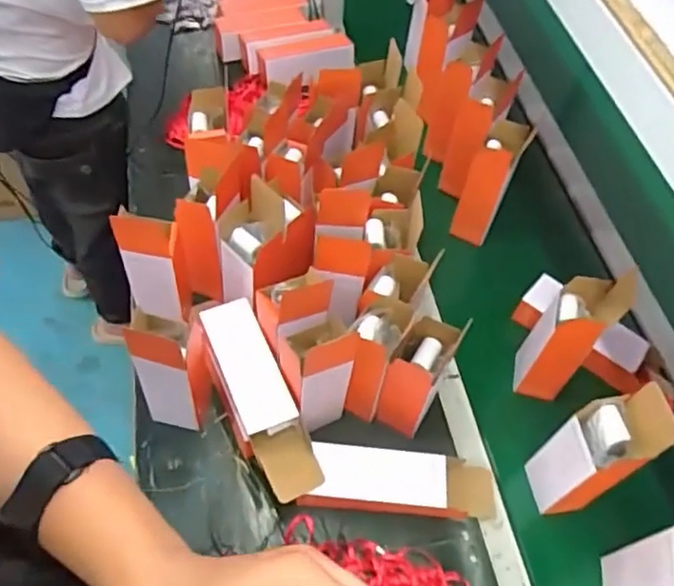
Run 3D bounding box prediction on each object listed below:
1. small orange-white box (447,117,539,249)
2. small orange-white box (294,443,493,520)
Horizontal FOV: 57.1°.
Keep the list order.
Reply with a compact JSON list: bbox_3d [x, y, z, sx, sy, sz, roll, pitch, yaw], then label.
[{"bbox_3d":[0.236,-0.171,0.964,0.060,0.190,0.078,29,59,14],"label":"small orange-white box"},{"bbox_3d":[0.079,0.232,0.752,0.237,0.058,0.069,4,56,-2],"label":"small orange-white box"}]

